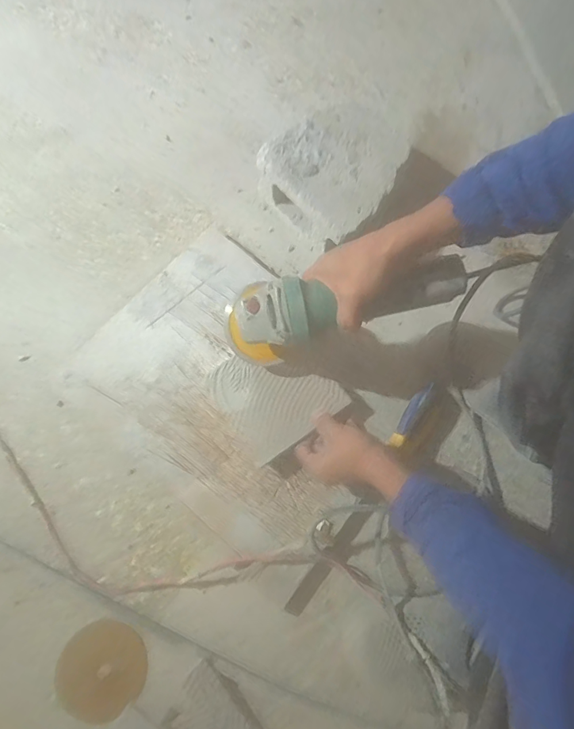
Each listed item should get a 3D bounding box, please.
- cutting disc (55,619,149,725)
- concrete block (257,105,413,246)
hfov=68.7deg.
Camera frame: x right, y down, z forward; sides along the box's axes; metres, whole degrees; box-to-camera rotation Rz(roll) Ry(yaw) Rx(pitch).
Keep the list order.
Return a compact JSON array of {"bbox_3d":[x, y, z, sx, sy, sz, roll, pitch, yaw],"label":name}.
[{"bbox_3d":[-0.215,0.353,0.489,0.102,0.005,0.093,0,58,1],"label":"cutting disc"},{"bbox_3d":[0.083,-0.290,0.653,0.200,0.102,0.186,-43,74,-10],"label":"concrete block"}]

